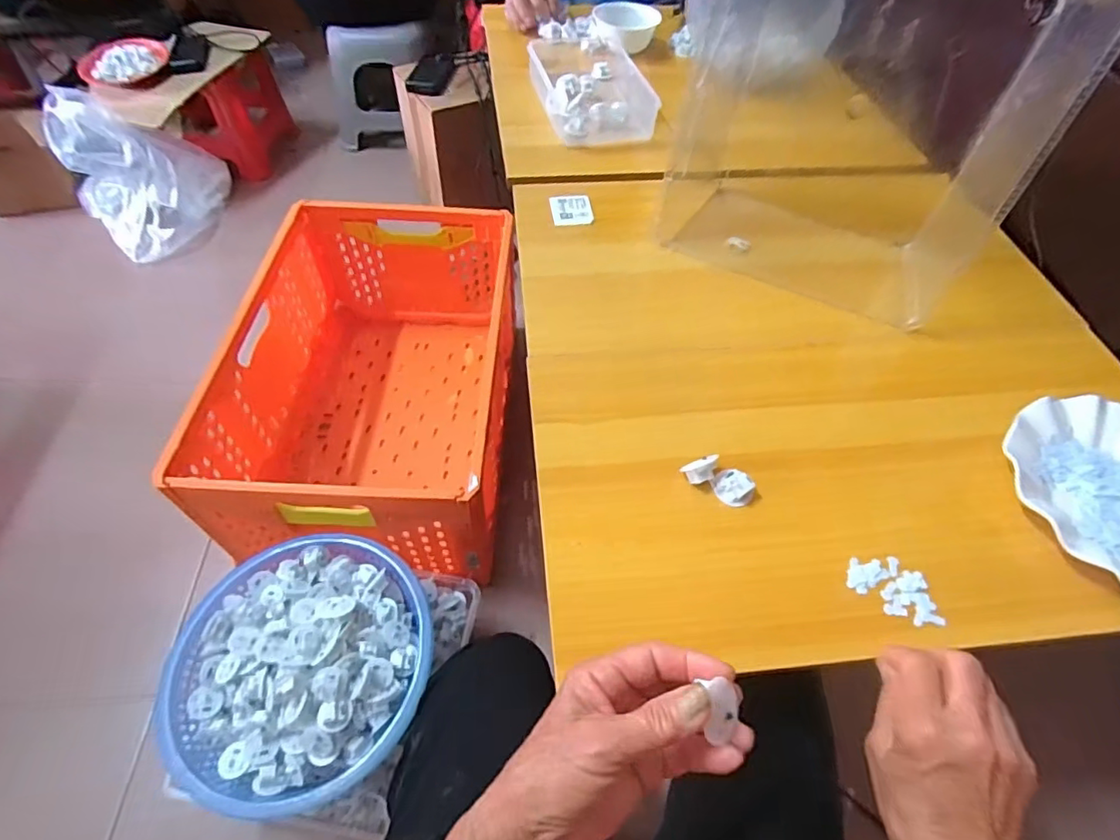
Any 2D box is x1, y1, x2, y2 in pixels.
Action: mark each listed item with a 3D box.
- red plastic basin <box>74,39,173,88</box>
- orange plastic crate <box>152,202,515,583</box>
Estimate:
[{"bbox_3d":[-1.020,-0.839,1.321,0.155,0.038,0.192,38,61,22],"label":"red plastic basin"},{"bbox_3d":[-0.295,-0.063,0.973,0.390,0.295,0.613,3,54,0],"label":"orange plastic crate"}]

